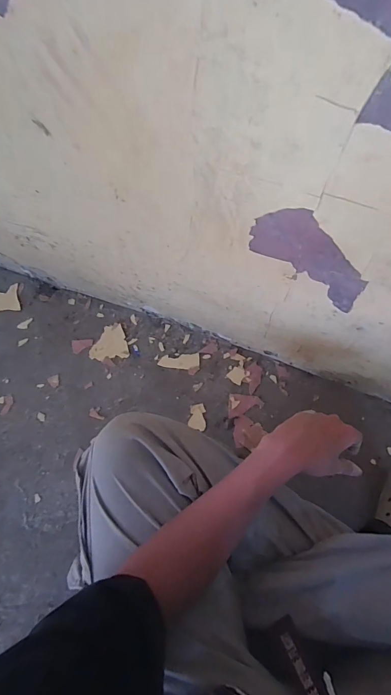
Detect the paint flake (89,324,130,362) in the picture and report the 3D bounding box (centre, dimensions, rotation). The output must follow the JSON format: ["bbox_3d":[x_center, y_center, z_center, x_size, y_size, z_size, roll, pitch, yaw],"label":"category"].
[{"bbox_3d":[-0.188,-0.011,0.762,0.081,0.007,0.079,-8,69,-4],"label":"paint flake"}]

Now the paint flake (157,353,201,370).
[{"bbox_3d":[-0.033,0.030,0.739,0.085,0.005,0.033,-3,69,-2],"label":"paint flake"}]

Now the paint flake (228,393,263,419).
[{"bbox_3d":[0.101,0.118,0.702,0.068,0.004,0.047,4,69,1],"label":"paint flake"}]

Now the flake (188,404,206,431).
[{"bbox_3d":[0.005,0.137,0.696,0.033,0.008,0.051,9,69,2],"label":"flake"}]

